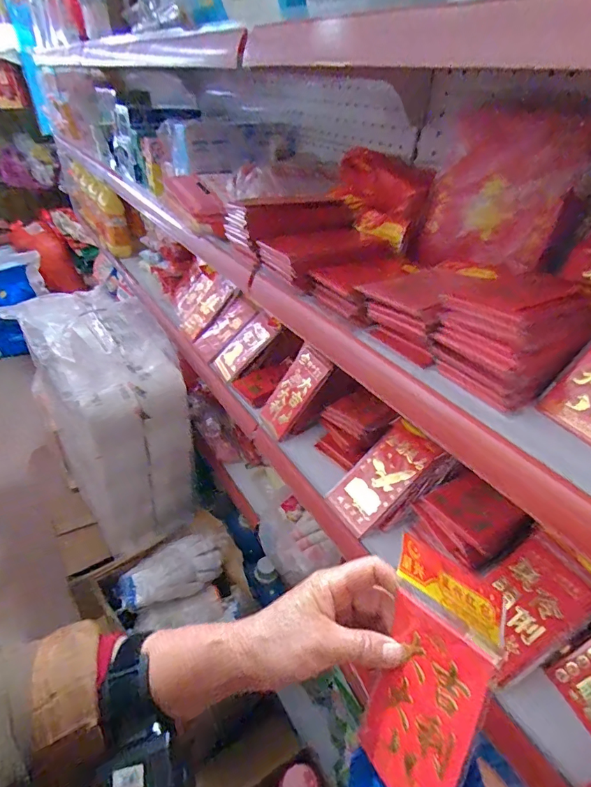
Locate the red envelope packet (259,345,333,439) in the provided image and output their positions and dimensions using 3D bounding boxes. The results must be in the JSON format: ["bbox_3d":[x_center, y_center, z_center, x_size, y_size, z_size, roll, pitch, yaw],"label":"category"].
[{"bbox_3d":[-0.003,-0.003,0.769,0.022,0.166,0.089,24,18,-42],"label":"red envelope packet"}]

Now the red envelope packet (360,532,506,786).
[{"bbox_3d":[0.083,0.183,0.278,0.009,0.148,0.083,16,1,-27],"label":"red envelope packet"}]

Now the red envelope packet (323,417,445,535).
[{"bbox_3d":[0.128,0.124,0.647,0.175,0.014,0.087,-46,49,0],"label":"red envelope packet"}]

